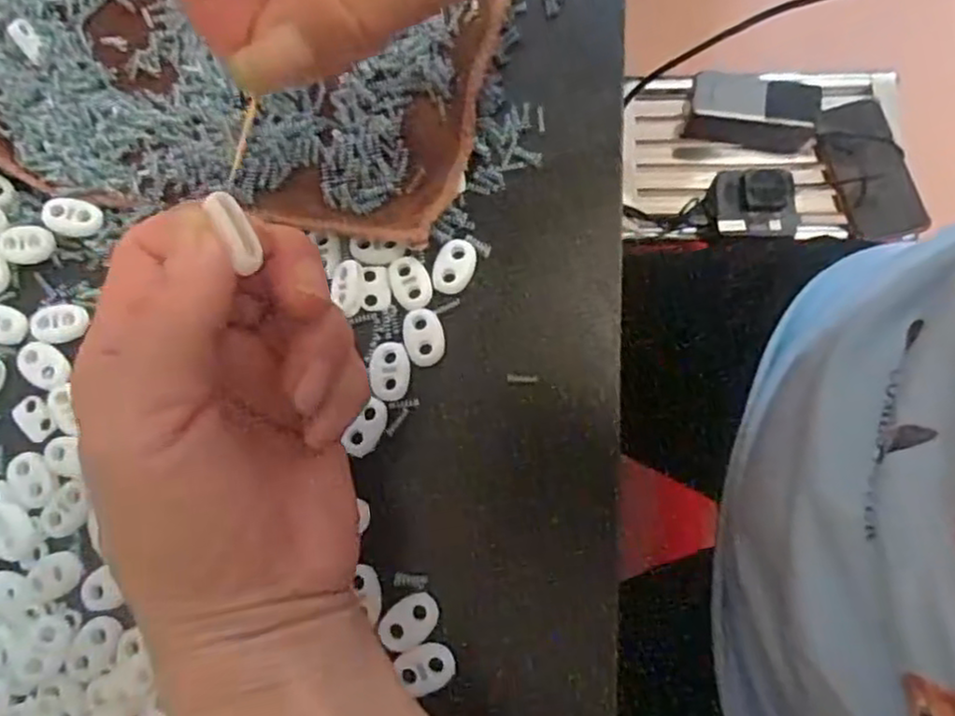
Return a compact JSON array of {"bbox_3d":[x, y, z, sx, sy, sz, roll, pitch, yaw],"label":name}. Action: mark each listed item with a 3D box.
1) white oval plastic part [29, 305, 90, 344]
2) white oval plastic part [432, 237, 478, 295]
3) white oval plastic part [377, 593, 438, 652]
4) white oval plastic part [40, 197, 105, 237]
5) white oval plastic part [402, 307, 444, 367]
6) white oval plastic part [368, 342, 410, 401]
[{"bbox_3d":[-0.170,-0.014,0.278,0.023,0.004,0.016,-5,76,0],"label":"white oval plastic part"},{"bbox_3d":[-0.009,-0.037,0.270,0.016,0.004,0.023,13,76,4],"label":"white oval plastic part"},{"bbox_3d":[-0.023,0.092,0.241,0.020,0.004,0.015,-36,78,-8],"label":"white oval plastic part"},{"bbox_3d":[-0.167,-0.058,0.283,0.024,0.005,0.015,12,76,4],"label":"white oval plastic part"},{"bbox_3d":[-0.021,-0.008,0.264,0.016,0.004,0.022,-12,76,-2],"label":"white oval plastic part"},{"bbox_3d":[-0.034,0.004,0.261,0.015,0.004,0.022,-4,76,0],"label":"white oval plastic part"}]

